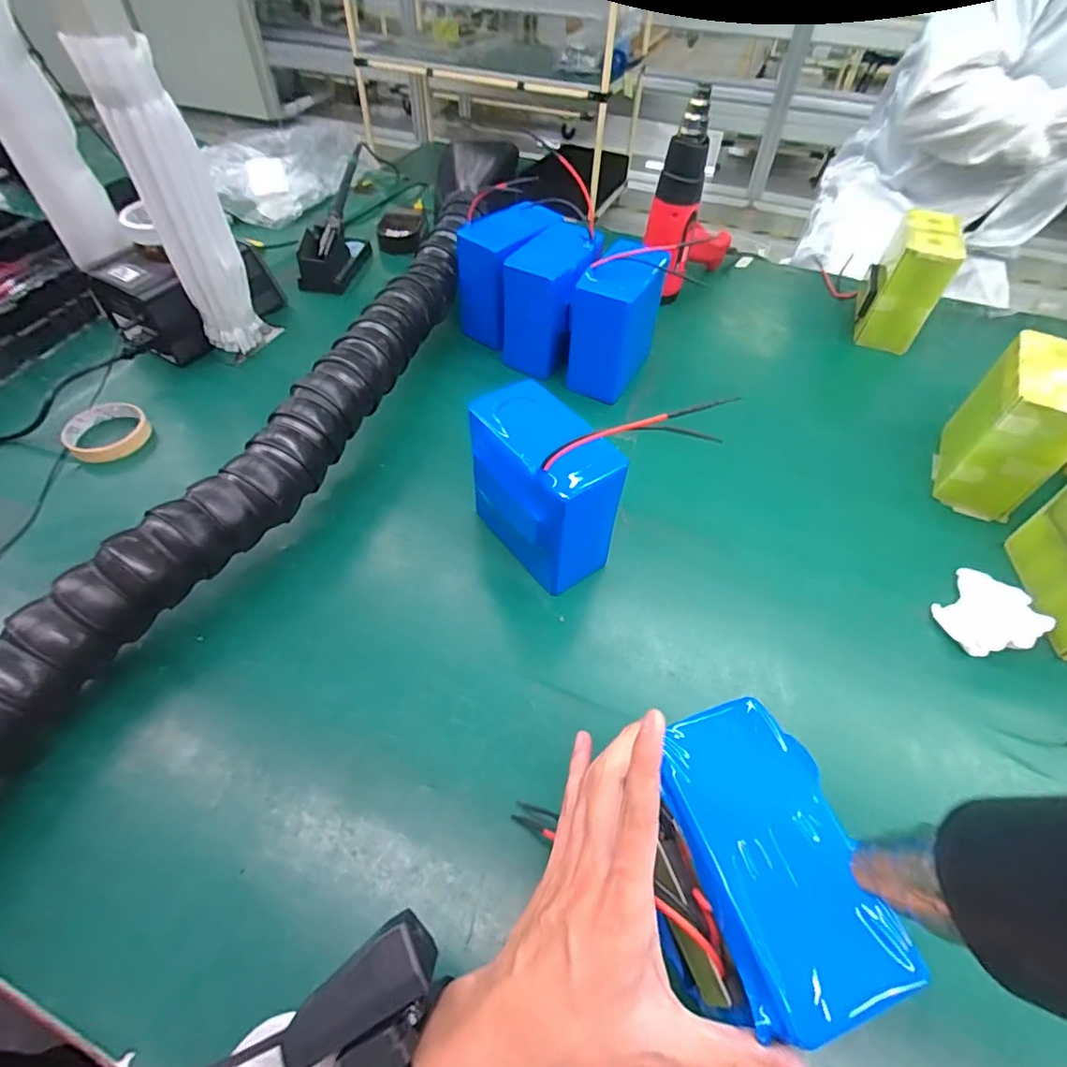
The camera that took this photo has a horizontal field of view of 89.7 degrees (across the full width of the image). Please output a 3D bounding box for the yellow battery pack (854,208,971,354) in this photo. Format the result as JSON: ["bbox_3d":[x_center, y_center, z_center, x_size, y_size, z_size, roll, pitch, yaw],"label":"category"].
[{"bbox_3d":[0.541,-0.365,0.785,0.095,0.145,0.151,26,56,17],"label":"yellow battery pack"}]

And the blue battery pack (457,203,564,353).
[{"bbox_3d":[-0.036,-0.365,0.764,0.094,0.149,0.127,34,59,22],"label":"blue battery pack"}]

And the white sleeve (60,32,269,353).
[{"bbox_3d":[-0.393,-0.355,0.612,0.081,0.305,0.047,-25,57,-20],"label":"white sleeve"}]

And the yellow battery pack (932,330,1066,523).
[{"bbox_3d":[0.530,-0.116,0.596,0.073,0.153,0.134,23,55,15],"label":"yellow battery pack"}]

